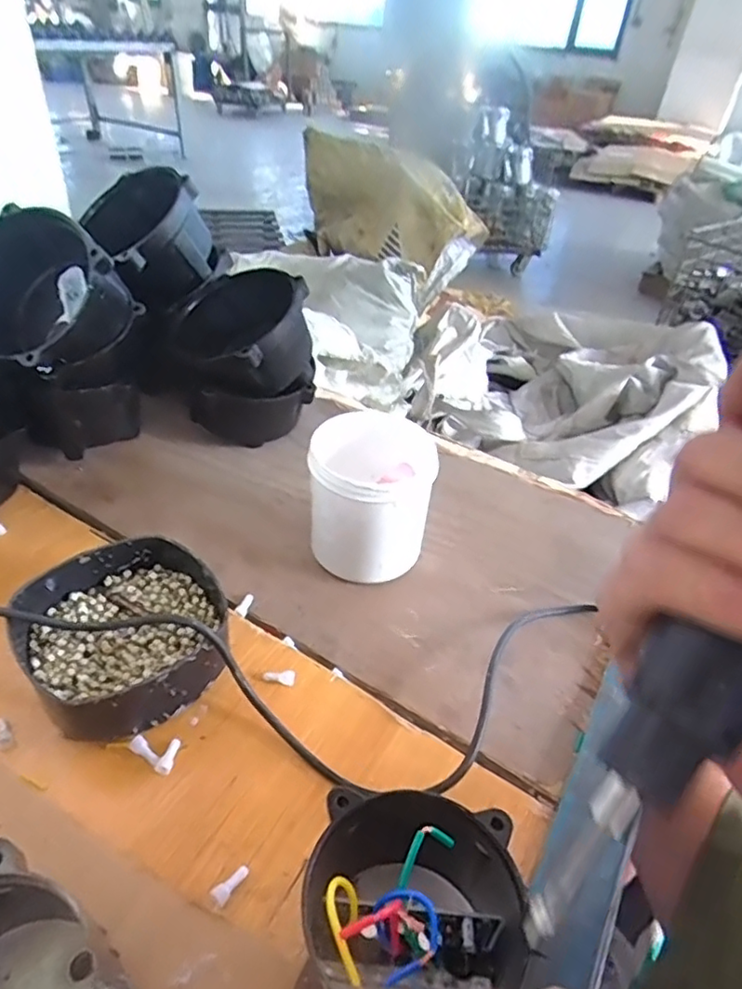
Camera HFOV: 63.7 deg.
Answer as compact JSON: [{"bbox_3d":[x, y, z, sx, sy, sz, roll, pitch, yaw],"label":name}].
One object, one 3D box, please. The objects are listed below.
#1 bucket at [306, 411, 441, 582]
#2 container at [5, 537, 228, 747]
[{"bbox_3d":[0.001,0.004,0.459,0.086,0.113,0.081,4,39,-3],"label":"bucket"},{"bbox_3d":[-0.156,0.090,0.388,0.117,0.053,0.120,4,39,-3],"label":"container"}]

